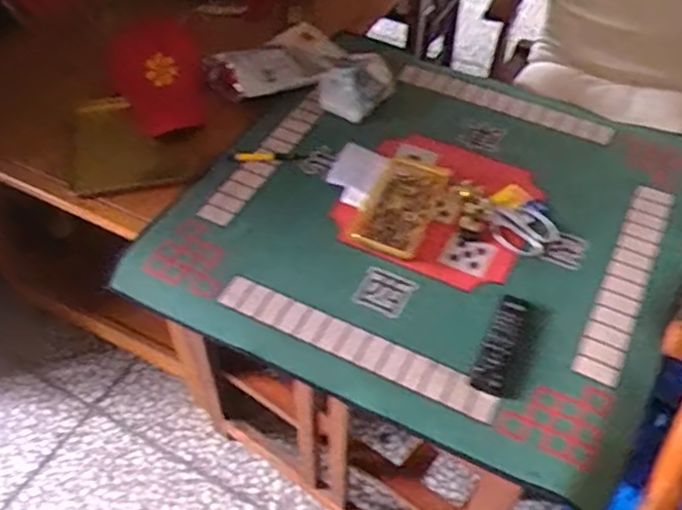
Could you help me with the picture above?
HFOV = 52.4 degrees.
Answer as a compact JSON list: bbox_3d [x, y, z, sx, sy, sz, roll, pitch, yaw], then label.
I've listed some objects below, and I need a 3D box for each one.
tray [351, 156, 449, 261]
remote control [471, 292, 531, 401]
[{"bbox_3d":[0.104,-0.084,1.160,0.106,0.035,0.217,18,51,14],"label":"tray"},{"bbox_3d":[0.229,0.120,0.985,0.045,0.018,0.170,18,51,14],"label":"remote control"}]

